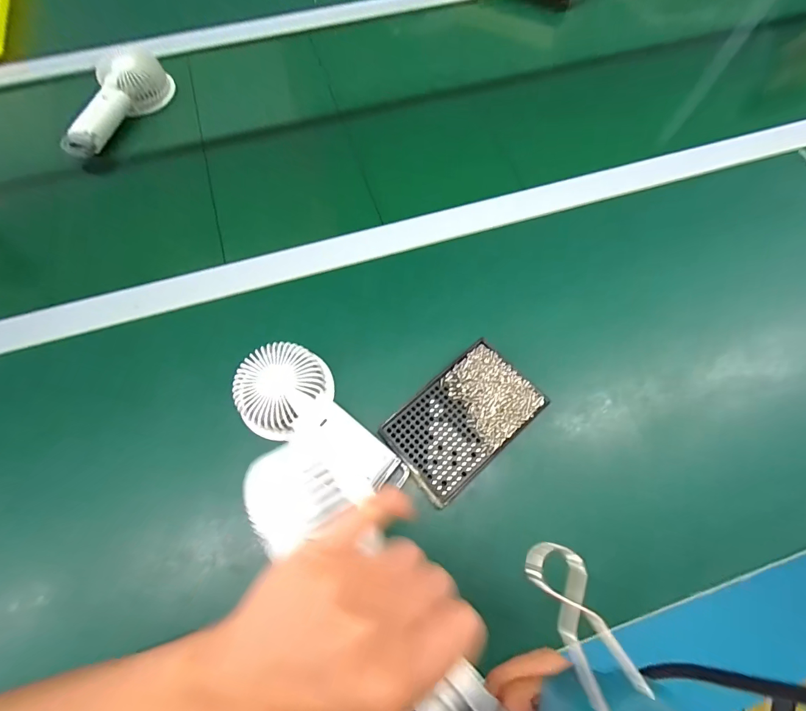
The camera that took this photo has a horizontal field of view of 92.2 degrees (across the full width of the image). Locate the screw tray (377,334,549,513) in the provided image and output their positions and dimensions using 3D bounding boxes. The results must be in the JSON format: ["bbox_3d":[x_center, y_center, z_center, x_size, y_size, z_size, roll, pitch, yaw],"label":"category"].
[{"bbox_3d":[0.056,0.057,0.355,0.137,0.014,0.089,-40,73,-15],"label":"screw tray"}]

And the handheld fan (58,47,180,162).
[{"bbox_3d":[-0.410,-0.355,0.541,0.081,0.041,0.182,26,70,10],"label":"handheld fan"}]

